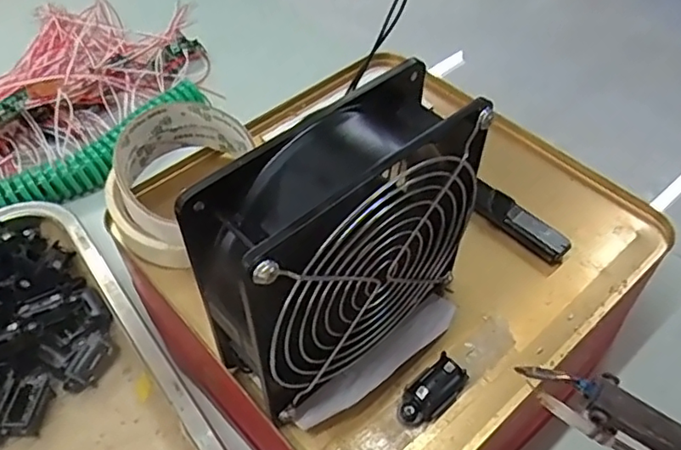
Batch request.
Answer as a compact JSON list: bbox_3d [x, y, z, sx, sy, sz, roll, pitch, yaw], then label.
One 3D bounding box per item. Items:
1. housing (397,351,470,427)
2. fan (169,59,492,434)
[{"bbox_3d":[0.040,0.074,0.269,0.034,0.014,0.018,-36,59,-24],"label":"housing"},{"bbox_3d":[0.004,0.013,0.252,0.120,0.122,0.052,-38,59,-25],"label":"fan"}]

